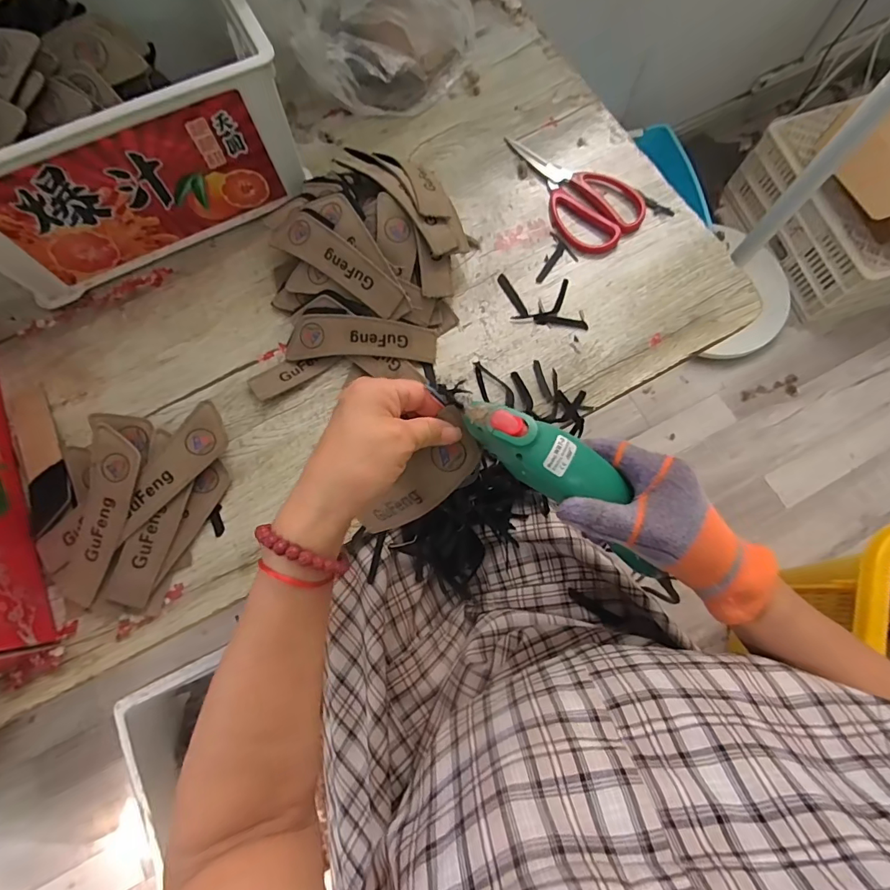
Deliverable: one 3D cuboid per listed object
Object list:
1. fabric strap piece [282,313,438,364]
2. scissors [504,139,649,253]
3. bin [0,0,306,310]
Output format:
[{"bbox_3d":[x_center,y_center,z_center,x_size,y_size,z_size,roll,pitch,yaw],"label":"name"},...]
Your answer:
[{"bbox_3d":[-0.086,-0.110,0.477,0.151,0.028,0.041,1,74,2],"label":"fabric strap piece"},{"bbox_3d":[0.140,-0.301,0.538,0.099,0.010,0.186,-41,77,-10],"label":"scissors"},{"bbox_3d":[-0.349,-0.343,0.481,0.334,0.163,0.245,-25,75,-6],"label":"bin"}]

